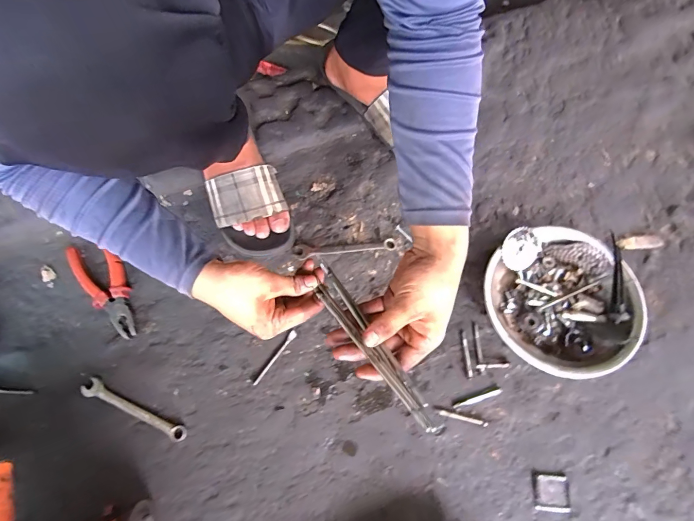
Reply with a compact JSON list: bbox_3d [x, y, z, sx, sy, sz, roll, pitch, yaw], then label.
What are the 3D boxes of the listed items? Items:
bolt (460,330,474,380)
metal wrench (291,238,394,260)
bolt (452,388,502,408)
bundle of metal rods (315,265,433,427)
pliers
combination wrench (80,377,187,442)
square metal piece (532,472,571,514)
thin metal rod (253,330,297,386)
[{"bbox_3d":[0.169,0.132,0.487,0.008,0.004,0.066,-3,69,0],"label":"bolt"},{"bbox_3d":[-0.004,-0.019,0.545,0.160,0.010,0.022,-5,69,-1],"label":"metal wrench"},{"bbox_3d":[0.177,0.187,0.468,0.069,0.006,0.008,-18,70,-6],"label":"bolt"},{"bbox_3d":[0.019,0.079,0.347,0.027,0.016,0.197,-32,54,-10],"label":"bundle of metal rods"},{"bbox_3d":[-0.354,0.037,0.513,0.058,0.026,0.172,-37,73,-12],"label":"pliers"},{"bbox_3d":[-0.285,0.199,0.464,0.158,0.009,0.024,21,71,9],"label":"combination wrench"},{"bbox_3d":[0.256,0.291,0.432,0.044,0.005,0.041,2,70,2],"label":"square metal piece"},{"bbox_3d":[-0.101,0.137,0.488,0.010,0.004,0.088,33,73,12],"label":"thin metal rod"}]

